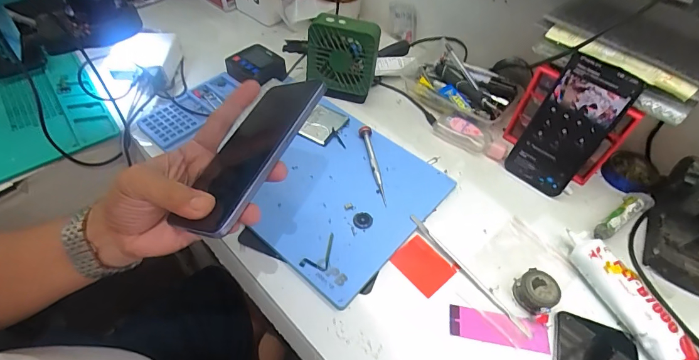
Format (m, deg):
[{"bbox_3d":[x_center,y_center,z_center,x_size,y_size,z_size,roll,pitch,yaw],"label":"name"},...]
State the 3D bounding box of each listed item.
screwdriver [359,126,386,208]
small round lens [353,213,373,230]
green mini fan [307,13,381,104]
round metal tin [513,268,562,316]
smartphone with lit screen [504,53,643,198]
[{"bbox_3d":[0.029,-0.022,0.481,0.017,0.014,0.119,-4,51,-6],"label":"screwdriver"},{"bbox_3d":[0.015,0.046,0.427,0.022,0.006,0.020,2,51,-2],"label":"small round lens"},{"bbox_3d":[-0.011,-0.175,0.543,0.099,0.115,0.049,12,51,6],"label":"green mini fan"},{"bbox_3d":[0.191,0.113,0.381,0.035,0.026,0.039,-25,57,-21],"label":"round metal tin"},{"bbox_3d":[0.256,-0.058,0.442,0.008,0.159,0.076,-23,55,-42],"label":"smartphone with lit screen"}]

